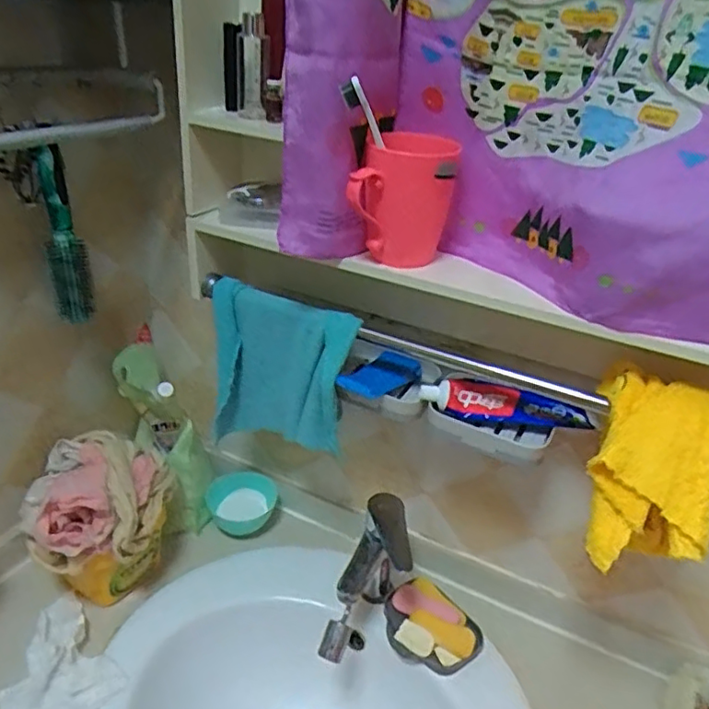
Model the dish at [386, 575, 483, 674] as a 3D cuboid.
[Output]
[{"bbox_3d":[0.092,0.335,0.741,0.096,0.027,0.118,-17,37,-34],"label":"dish"}]

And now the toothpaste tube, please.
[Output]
[{"bbox_3d":[0.156,0.052,0.622,0.171,0.035,0.025,7,30,3],"label":"toothpaste tube"}]

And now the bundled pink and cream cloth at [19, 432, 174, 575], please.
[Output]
[{"bbox_3d":[-0.310,0.173,0.716,0.140,0.089,0.146,7,30,3],"label":"bundled pink and cream cloth"}]

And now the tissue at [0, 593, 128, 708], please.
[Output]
[{"bbox_3d":[-0.337,0.361,0.675,0.112,0.037,0.190,-21,39,-37],"label":"tissue"}]

